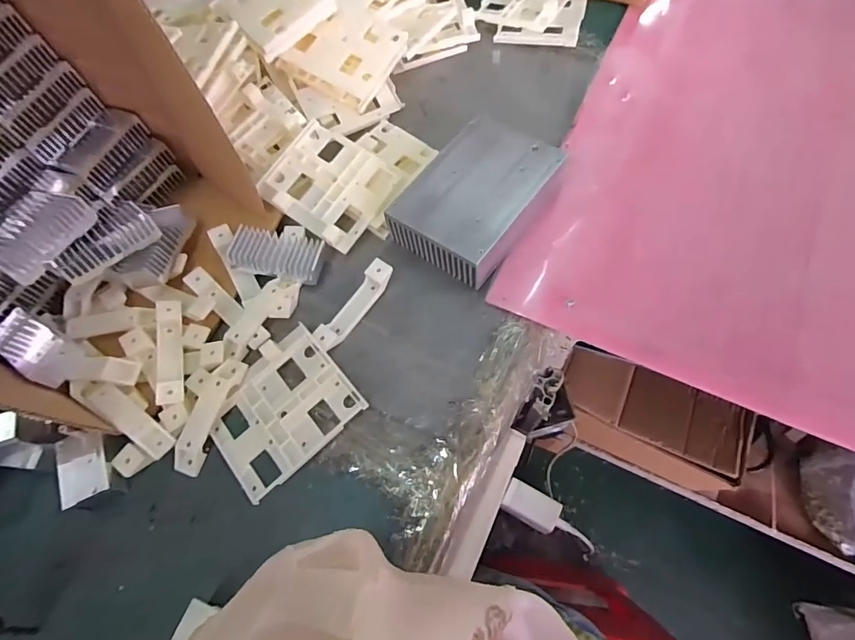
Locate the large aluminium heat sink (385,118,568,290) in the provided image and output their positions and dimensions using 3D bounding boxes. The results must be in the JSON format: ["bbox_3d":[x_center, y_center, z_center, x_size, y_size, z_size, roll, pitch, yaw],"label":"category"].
[{"bbox_3d":[0.055,-0.132,0.482,0.122,0.045,0.168,36,72,17],"label":"large aluminium heat sink"}]

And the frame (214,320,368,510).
[{"bbox_3d":[-0.136,0.085,0.420,0.131,0.010,0.102,-43,70,-5],"label":"frame"}]

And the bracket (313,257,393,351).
[{"bbox_3d":[-0.074,-0.016,0.455,0.023,0.028,0.101,36,72,17],"label":"bracket"}]

